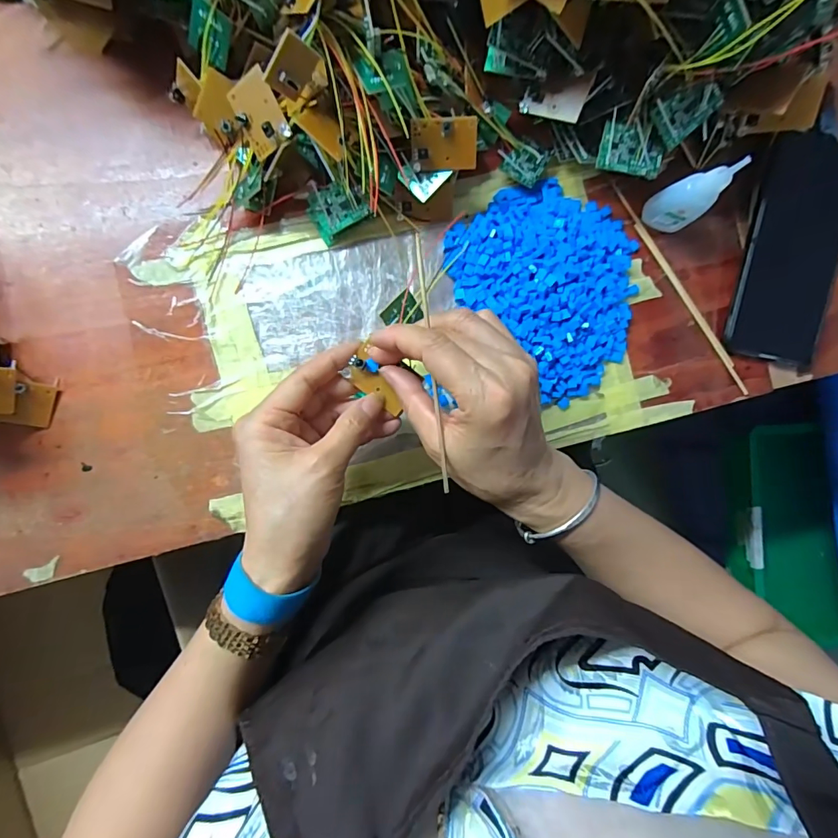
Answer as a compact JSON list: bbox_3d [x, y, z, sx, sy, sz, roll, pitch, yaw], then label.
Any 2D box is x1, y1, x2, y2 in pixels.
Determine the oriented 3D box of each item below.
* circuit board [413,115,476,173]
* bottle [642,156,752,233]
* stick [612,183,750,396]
[{"bbox_3d":[0.017,-0.185,0.307,0.043,0.008,0.030,2,124,8],"label":"circuit board"},{"bbox_3d":[0.196,-0.161,0.327,0.028,0.078,0.019,10,87,-6],"label":"bottle"},{"bbox_3d":[0.211,-0.102,0.365,0.009,0.005,0.195,-35,92,-6],"label":"stick"}]

